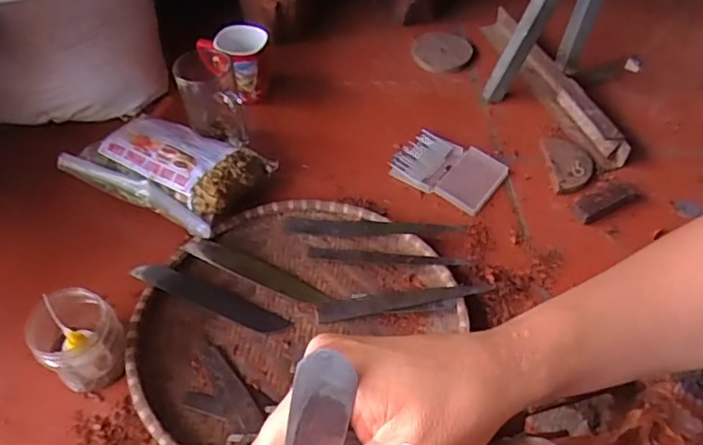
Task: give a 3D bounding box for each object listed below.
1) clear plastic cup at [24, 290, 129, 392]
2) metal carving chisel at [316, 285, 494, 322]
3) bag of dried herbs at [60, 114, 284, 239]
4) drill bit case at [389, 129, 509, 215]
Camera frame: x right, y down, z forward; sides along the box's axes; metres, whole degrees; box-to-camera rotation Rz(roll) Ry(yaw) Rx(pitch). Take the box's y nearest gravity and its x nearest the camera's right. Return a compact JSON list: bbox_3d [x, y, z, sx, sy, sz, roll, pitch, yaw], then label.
[{"bbox_3d":[-0.260,0.114,0.558,0.074,0.100,0.065,-30,55,-22],"label":"clear plastic cup"},{"bbox_3d":[0.056,0.082,0.620,0.186,0.012,0.023,-12,63,4],"label":"metal carving chisel"},{"bbox_3d":[-0.232,-0.071,0.728,0.236,0.063,0.146,22,53,19],"label":"bag of dried herbs"},{"bbox_3d":[0.129,-0.073,0.765,0.129,0.018,0.101,28,54,23],"label":"drill bit case"}]

